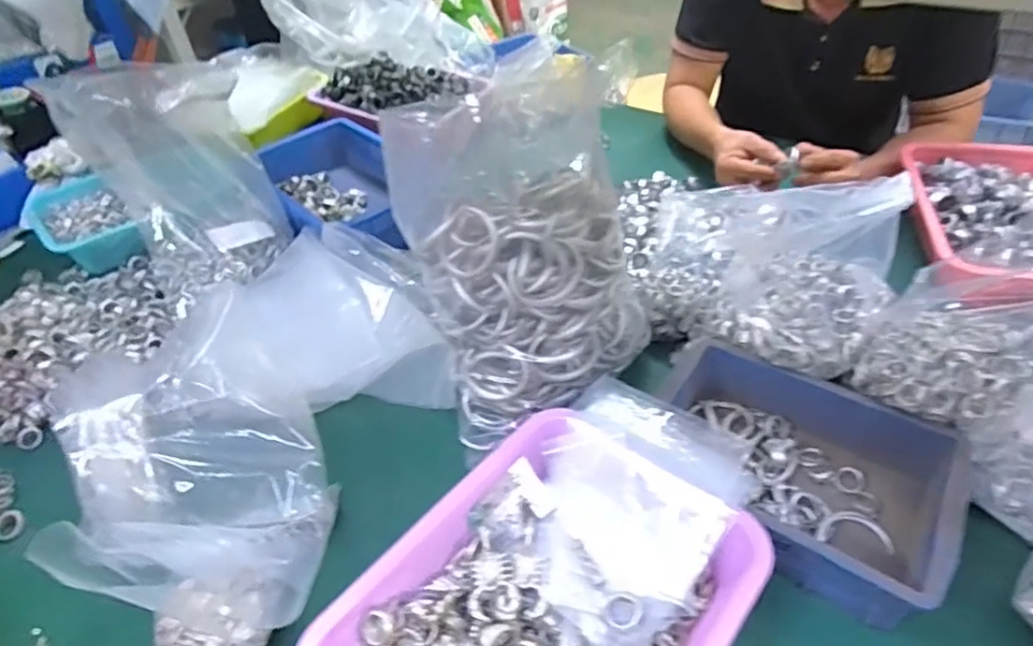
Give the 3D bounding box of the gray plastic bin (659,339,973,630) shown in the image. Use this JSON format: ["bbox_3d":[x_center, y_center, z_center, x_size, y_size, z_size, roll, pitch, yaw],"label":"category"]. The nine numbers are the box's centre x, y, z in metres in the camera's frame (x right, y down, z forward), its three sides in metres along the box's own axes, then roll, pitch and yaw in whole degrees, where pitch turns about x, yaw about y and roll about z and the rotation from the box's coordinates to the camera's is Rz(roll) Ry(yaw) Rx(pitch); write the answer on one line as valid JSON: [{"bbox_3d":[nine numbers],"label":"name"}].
[{"bbox_3d":[0.250,0.130,0.552,0.254,0.082,0.182,28,52,29],"label":"gray plastic bin"}]

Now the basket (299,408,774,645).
[{"bbox_3d":[0.021,0.221,0.447,0.222,0.076,0.295,28,52,30],"label":"basket"}]

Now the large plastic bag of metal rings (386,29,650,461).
[{"bbox_3d":[0.013,-0.064,0.591,0.209,0.262,0.180,-23,46,-19],"label":"large plastic bag of metal rings"}]

